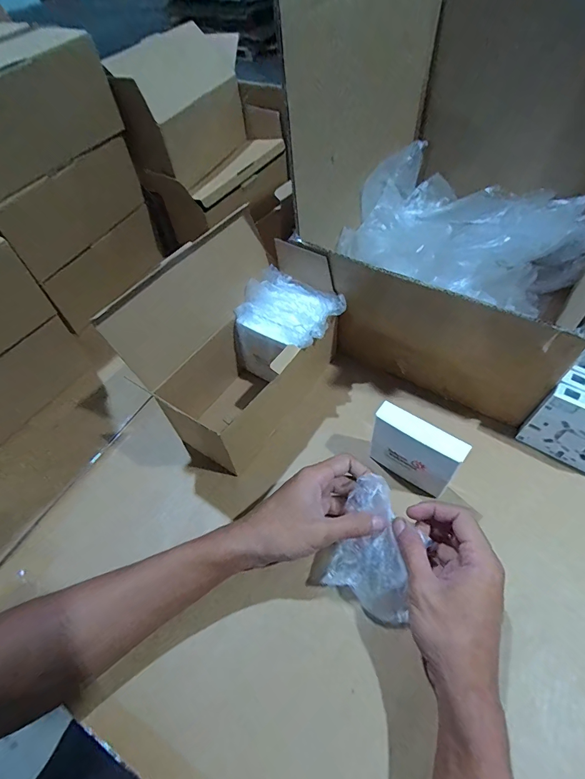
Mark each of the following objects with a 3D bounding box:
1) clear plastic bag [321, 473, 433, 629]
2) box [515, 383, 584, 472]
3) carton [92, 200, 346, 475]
[{"bbox_3d":[0.075,0.142,0.342,0.082,0.050,0.103,18,59,16],"label":"clear plastic bag"},{"bbox_3d":[0.291,0.043,0.383,0.088,0.083,0.023,29,62,22],"label":"box"},{"bbox_3d":[-0.058,-0.052,0.418,0.126,0.173,0.217,28,62,21],"label":"carton"}]

